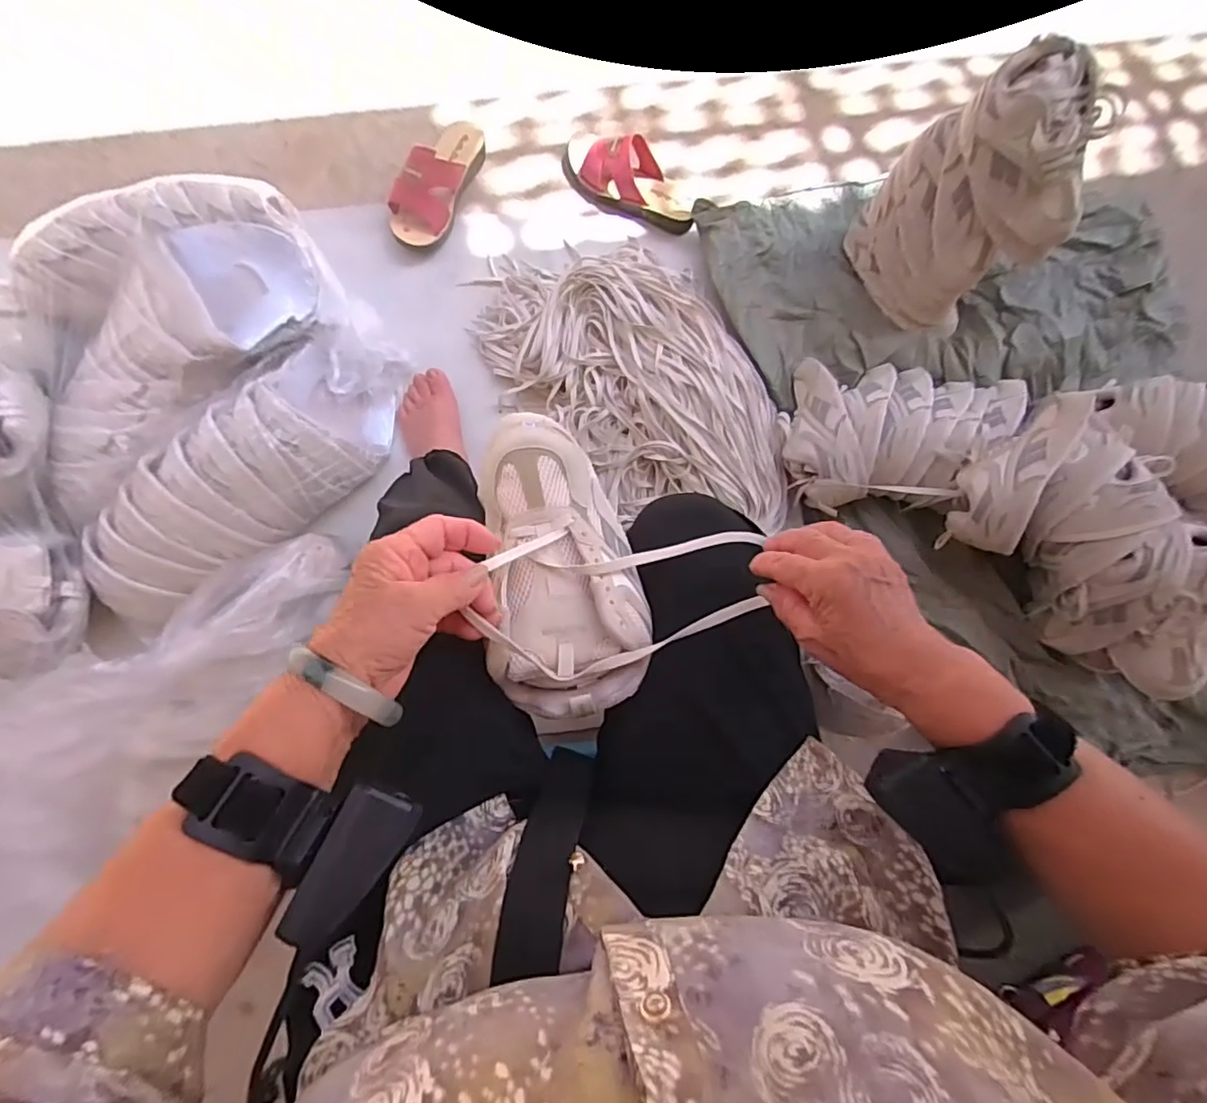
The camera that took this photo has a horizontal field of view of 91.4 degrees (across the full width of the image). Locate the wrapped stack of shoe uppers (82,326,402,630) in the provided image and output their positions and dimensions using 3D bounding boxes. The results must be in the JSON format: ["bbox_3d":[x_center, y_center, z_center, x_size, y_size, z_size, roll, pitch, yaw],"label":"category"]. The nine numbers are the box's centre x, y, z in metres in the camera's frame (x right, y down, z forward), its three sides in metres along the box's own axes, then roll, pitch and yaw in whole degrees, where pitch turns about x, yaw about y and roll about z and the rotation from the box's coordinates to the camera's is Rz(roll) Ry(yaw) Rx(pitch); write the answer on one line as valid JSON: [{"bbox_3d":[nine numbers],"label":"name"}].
[{"bbox_3d":[-0.418,-0.090,0.720,0.140,0.151,0.418,39,80,0],"label":"wrapped stack of shoe uppers"}]

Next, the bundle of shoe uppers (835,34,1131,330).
[{"bbox_3d":[0.508,-0.474,0.827,0.138,0.326,0.214,-18,85,-8],"label":"bundle of shoe uppers"}]

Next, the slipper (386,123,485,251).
[{"bbox_3d":[-0.252,-0.563,0.888,0.089,0.070,0.227,20,81,-4],"label":"slipper"}]

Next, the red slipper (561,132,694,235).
[{"bbox_3d":[0.042,-0.586,0.927,0.225,0.082,0.090,22,81,-3],"label":"red slipper"}]

